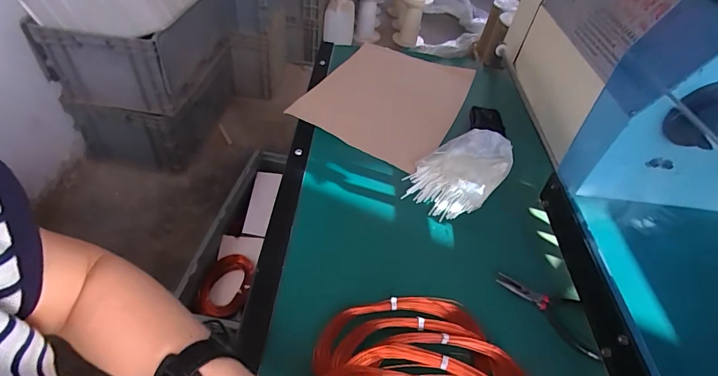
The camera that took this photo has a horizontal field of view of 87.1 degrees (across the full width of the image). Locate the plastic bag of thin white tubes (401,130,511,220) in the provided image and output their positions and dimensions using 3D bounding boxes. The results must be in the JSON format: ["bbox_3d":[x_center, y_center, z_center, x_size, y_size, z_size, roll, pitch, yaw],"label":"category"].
[{"bbox_3d":[0.144,-0.029,0.543,0.108,0.048,0.162,34,49,23],"label":"plastic bag of thin white tubes"}]

